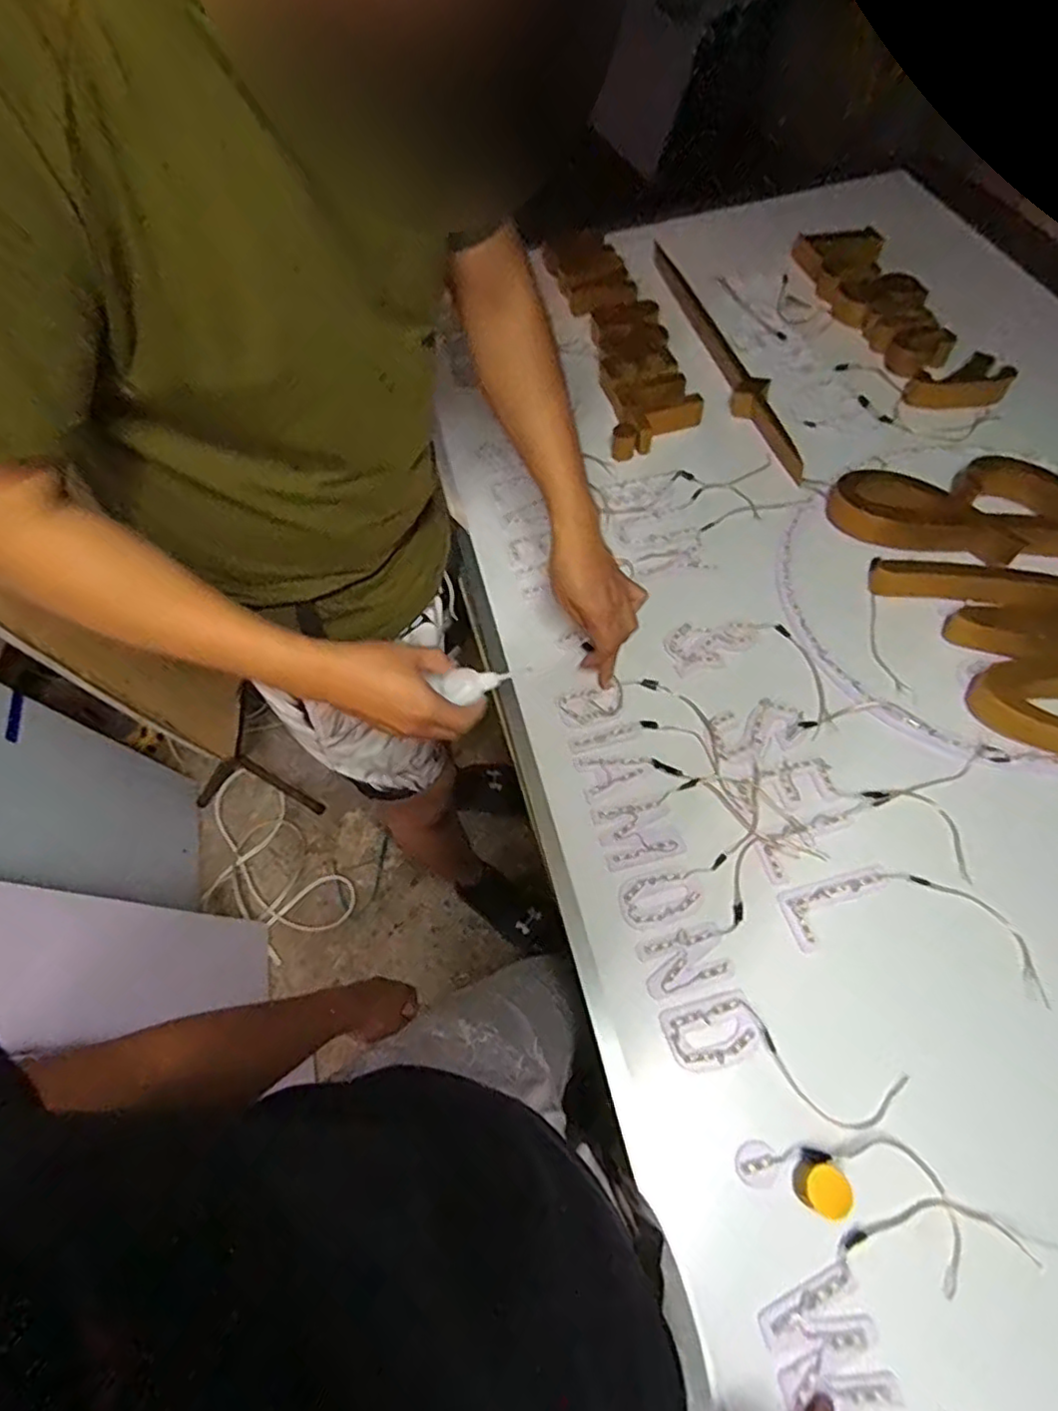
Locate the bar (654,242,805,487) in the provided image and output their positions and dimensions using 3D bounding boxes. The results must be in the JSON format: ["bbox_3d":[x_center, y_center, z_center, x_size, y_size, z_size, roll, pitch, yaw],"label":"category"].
[{"bbox_3d":[0.301,-0.545,1.021,0.058,0.023,0.553,-12,62,-2],"label":"bar"}]

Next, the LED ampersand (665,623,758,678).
[{"bbox_3d":[0.220,-0.075,0.792,0.107,0.004,0.065,-15,62,-4],"label":"LED ampersand"}]

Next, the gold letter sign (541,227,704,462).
[{"bbox_3d":[0.143,-0.615,1.072,0.138,0.034,0.519,-12,62,-2],"label":"gold letter sign"}]

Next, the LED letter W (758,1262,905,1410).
[{"bbox_3d":[0.218,0.472,0.485,0.078,0.016,0.079,-16,62,-4],"label":"LED letter W"}]

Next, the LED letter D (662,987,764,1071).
[{"bbox_3d":[0.164,0.290,0.587,0.084,0.005,0.056,-16,62,-4],"label":"LED letter D"}]

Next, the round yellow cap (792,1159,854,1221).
[{"bbox_3d":[0.228,0.376,0.515,0.030,0.048,0.034,24,66,16],"label":"round yellow cap"}]

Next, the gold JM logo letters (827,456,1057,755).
[{"bbox_3d":[0.560,-0.148,0.761,0.256,0.049,0.396,-20,62,-7],"label":"gold JM logo letters"}]

